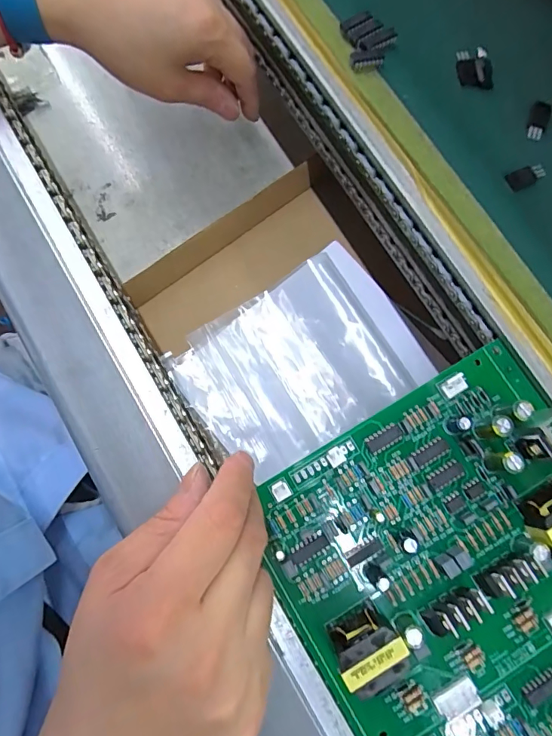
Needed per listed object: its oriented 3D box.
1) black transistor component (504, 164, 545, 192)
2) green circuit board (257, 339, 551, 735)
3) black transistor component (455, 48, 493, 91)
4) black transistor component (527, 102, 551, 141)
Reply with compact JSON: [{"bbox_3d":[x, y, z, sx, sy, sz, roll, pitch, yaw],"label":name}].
[{"bbox_3d":[0.136,-0.104,0.247,0.020,0.006,0.009,-22,80,-4],"label":"black transistor component"},{"bbox_3d":[0.114,0.133,0.200,0.162,0.023,0.255,-30,80,-5],"label":"green circuit board"},{"bbox_3d":[0.114,-0.172,0.258,0.018,0.009,0.024,-2,79,0],"label":"black transistor component"},{"bbox_3d":[0.147,-0.139,0.254,0.011,0.004,0.022,20,80,4],"label":"black transistor component"}]

